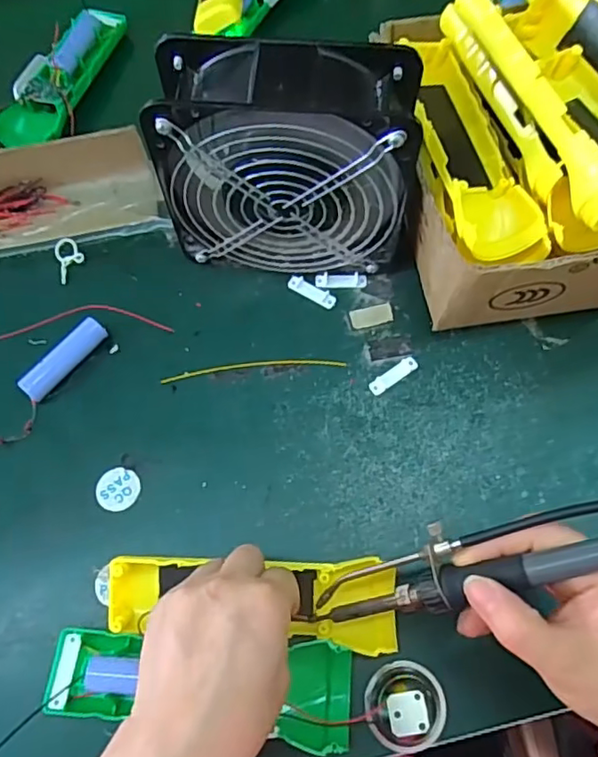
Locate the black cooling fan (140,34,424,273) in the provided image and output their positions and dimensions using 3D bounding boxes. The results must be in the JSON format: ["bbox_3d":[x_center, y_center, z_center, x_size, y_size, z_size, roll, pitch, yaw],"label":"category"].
[{"bbox_3d":[-0.001,-0.131,0.377,0.160,0.153,0.062,5,68,3],"label":"black cooling fan"}]

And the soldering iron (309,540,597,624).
[{"bbox_3d":[0.094,0.094,0.275,0.215,0.021,0.016,-24,65,28],"label":"soldering iron"}]

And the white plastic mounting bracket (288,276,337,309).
[{"bbox_3d":[0.010,-0.064,0.426,0.038,0.004,0.013,29,71,12],"label":"white plastic mounting bracket"}]

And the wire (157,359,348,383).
[{"bbox_3d":[-0.031,-0.007,0.406,0.127,0.004,0.009,-6,68,-1],"label":"wire"}]

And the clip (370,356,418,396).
[{"bbox_3d":[0.064,-0.002,0.400,0.038,0.004,0.010,-33,71,-12],"label":"clip"}]

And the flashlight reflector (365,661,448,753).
[{"bbox_3d":[0.060,0.179,0.317,0.043,0.021,0.043,0,68,1],"label":"flashlight reflector"}]

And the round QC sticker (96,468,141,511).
[{"bbox_3d":[-0.116,0.071,0.376,0.026,0.004,0.027,2,70,-6],"label":"round QC sticker"}]

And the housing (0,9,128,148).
[{"bbox_3d":[-0.201,-0.262,0.503,0.054,0.024,0.160,13,69,6],"label":"housing"}]

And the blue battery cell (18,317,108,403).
[{"bbox_3d":[-0.159,-0.012,0.400,0.016,0.019,0.065,37,73,15],"label":"blue battery cell"}]

